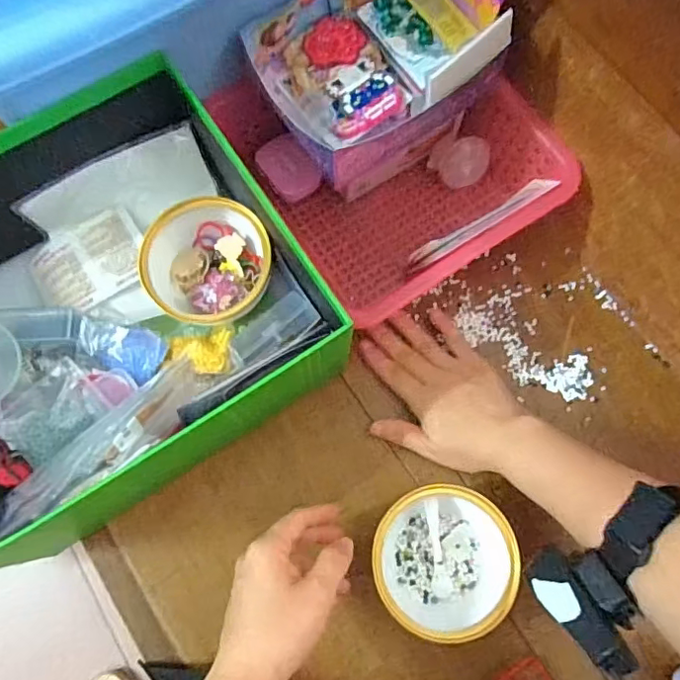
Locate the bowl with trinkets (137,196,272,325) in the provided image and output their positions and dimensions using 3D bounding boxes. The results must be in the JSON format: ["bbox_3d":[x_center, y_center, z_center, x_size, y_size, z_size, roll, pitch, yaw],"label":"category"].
[{"bbox_3d":[-0.105,-0.065,0.437,0.098,0.048,0.103,0,74,0],"label":"bowl with trinkets"}]

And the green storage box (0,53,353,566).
[{"bbox_3d":[-0.179,-0.023,0.414,0.271,0.135,0.256,-33,77,-8],"label":"green storage box"}]

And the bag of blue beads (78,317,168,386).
[{"bbox_3d":[-0.167,0.007,0.427,0.057,0.037,0.039,21,78,7],"label":"bag of blue beads"}]

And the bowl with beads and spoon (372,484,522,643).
[{"bbox_3d":[0.074,0.159,0.406,0.099,0.055,0.095,0,74,0],"label":"bowl with beads and spoon"}]

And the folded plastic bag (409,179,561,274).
[{"bbox_3d":[0.114,-0.094,0.455,0.127,0.018,0.017,-30,76,12],"label":"folded plastic bag"}]

